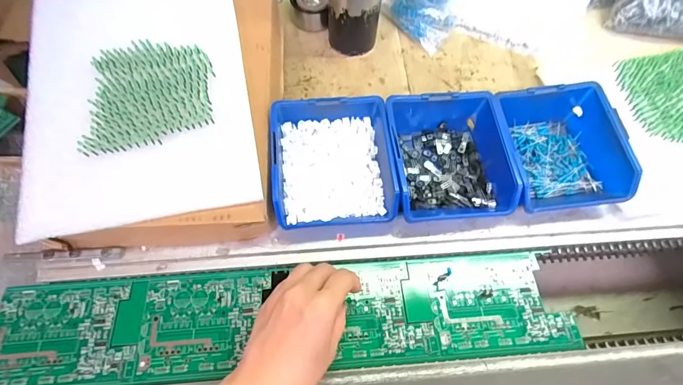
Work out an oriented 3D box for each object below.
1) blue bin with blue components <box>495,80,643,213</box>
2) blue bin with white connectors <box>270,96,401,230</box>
[{"bbox_3d":[0.229,-0.050,0.415,0.120,0.055,0.137,-5,63,-4],"label":"blue bin with blue components"},{"bbox_3d":[-0.009,-0.028,0.393,0.116,0.057,0.126,-5,63,-4],"label":"blue bin with white connectors"}]

